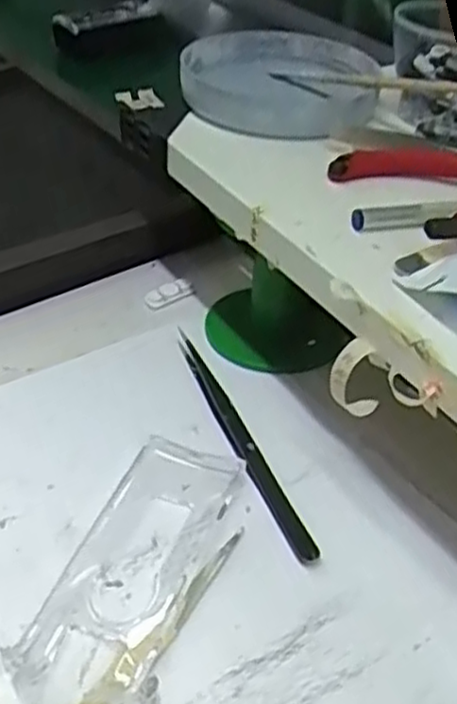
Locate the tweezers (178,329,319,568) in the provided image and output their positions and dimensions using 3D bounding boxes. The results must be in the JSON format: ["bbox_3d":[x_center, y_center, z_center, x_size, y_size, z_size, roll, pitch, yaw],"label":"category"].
[{"bbox_3d":[0.004,0.035,0.319,0.009,0.006,0.131,-15,43,-18],"label":"tweezers"}]

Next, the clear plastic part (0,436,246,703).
[{"bbox_3d":[-0.033,0.075,0.272,0.045,0.004,0.110,17,43,18],"label":"clear plastic part"}]

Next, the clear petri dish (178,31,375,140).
[{"bbox_3d":[0.027,-0.141,0.388,0.098,0.019,0.113,1,41,0],"label":"clear petri dish"}]

